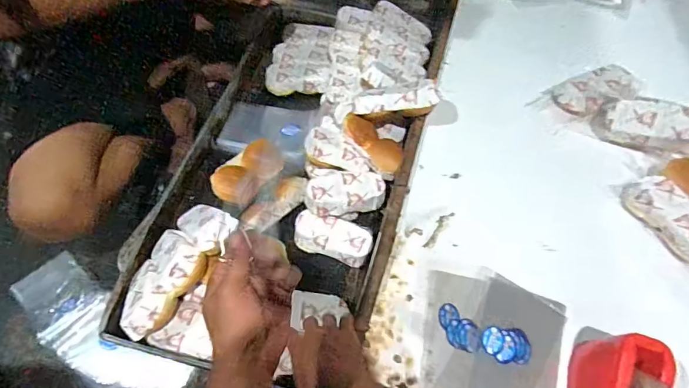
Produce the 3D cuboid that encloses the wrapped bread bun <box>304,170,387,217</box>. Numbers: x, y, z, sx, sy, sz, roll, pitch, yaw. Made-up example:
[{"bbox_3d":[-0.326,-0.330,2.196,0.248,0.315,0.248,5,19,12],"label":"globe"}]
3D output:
[{"bbox_3d":[0.001,0.001,0.746,0.137,0.056,0.076,-8,58,-9],"label":"wrapped bread bun"}]

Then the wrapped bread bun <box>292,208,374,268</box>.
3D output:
[{"bbox_3d":[-0.020,0.076,0.742,0.129,0.037,0.066,17,80,3],"label":"wrapped bread bun"}]

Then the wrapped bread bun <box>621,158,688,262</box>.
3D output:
[{"bbox_3d":[0.533,0.020,0.670,0.138,0.051,0.148,-26,62,-19],"label":"wrapped bread bun"}]

